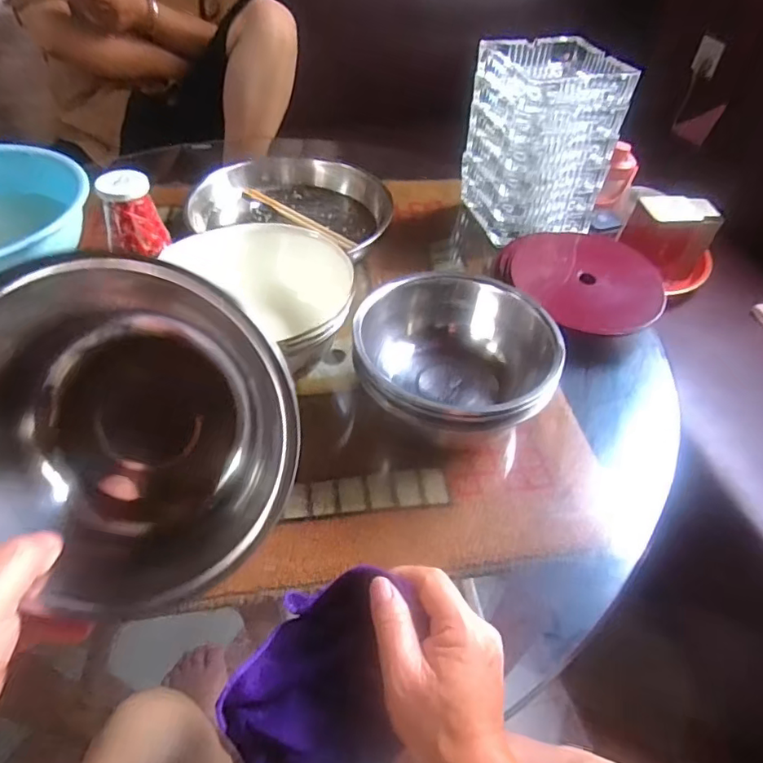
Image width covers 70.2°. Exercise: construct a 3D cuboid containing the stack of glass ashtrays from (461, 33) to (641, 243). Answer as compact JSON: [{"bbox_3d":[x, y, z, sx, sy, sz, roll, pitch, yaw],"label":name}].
[{"bbox_3d":[0.209,-0.321,0.750,0.146,0.225,0.145,-10,49,-12],"label":"stack of glass ashtrays"}]

